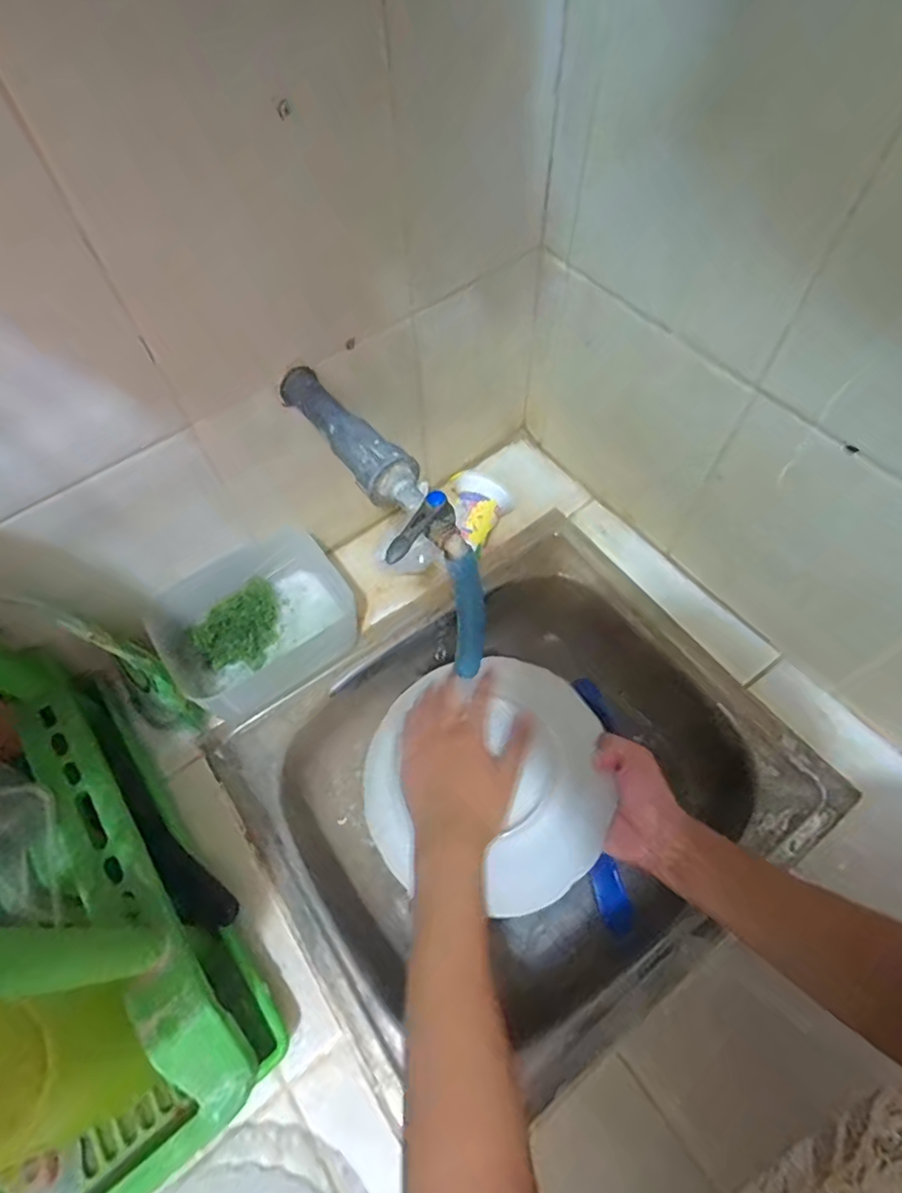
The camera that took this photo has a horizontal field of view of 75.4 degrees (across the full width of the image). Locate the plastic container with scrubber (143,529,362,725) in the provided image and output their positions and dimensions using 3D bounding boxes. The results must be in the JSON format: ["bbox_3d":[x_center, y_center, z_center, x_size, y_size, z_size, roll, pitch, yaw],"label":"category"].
[{"bbox_3d":[-0.176,0.022,0.541,0.176,0.078,0.113,-36,66,-17],"label":"plastic container with scrubber"}]

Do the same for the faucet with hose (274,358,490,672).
[{"bbox_3d":[-0.050,-0.068,0.405,0.053,0.110,0.255,-32,78,-16],"label":"faucet with hose"}]

